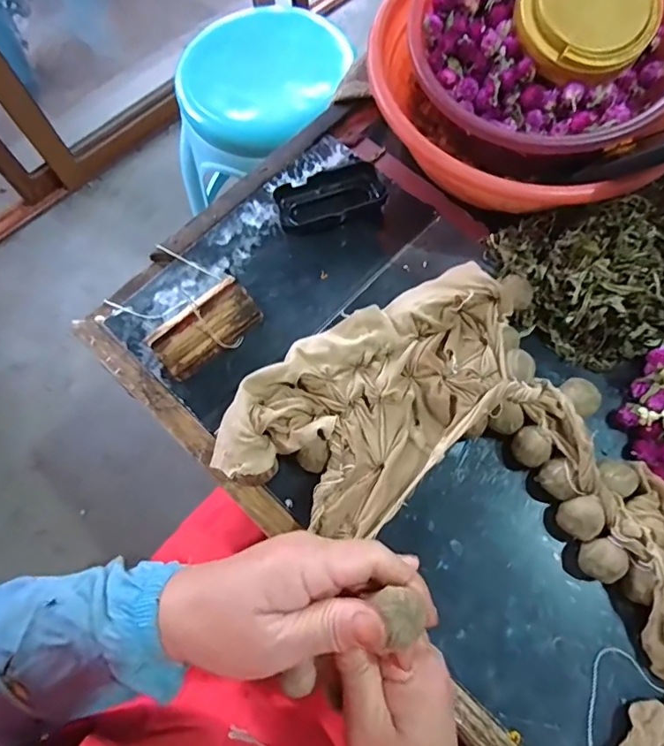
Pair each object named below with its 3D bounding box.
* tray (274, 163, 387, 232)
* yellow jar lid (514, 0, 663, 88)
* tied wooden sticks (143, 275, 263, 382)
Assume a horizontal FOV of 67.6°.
[{"bbox_3d":[-0.001,-0.174,0.504,0.105,0.029,0.056,-19,70,-5],"label":"tray"},{"bbox_3d":[0.224,-0.316,0.431,0.111,0.017,0.116,1,96,6],"label":"yellow jar lid"},{"bbox_3d":[-0.114,-0.042,0.442,0.096,0.039,0.044,-38,72,-11],"label":"tied wooden sticks"}]

